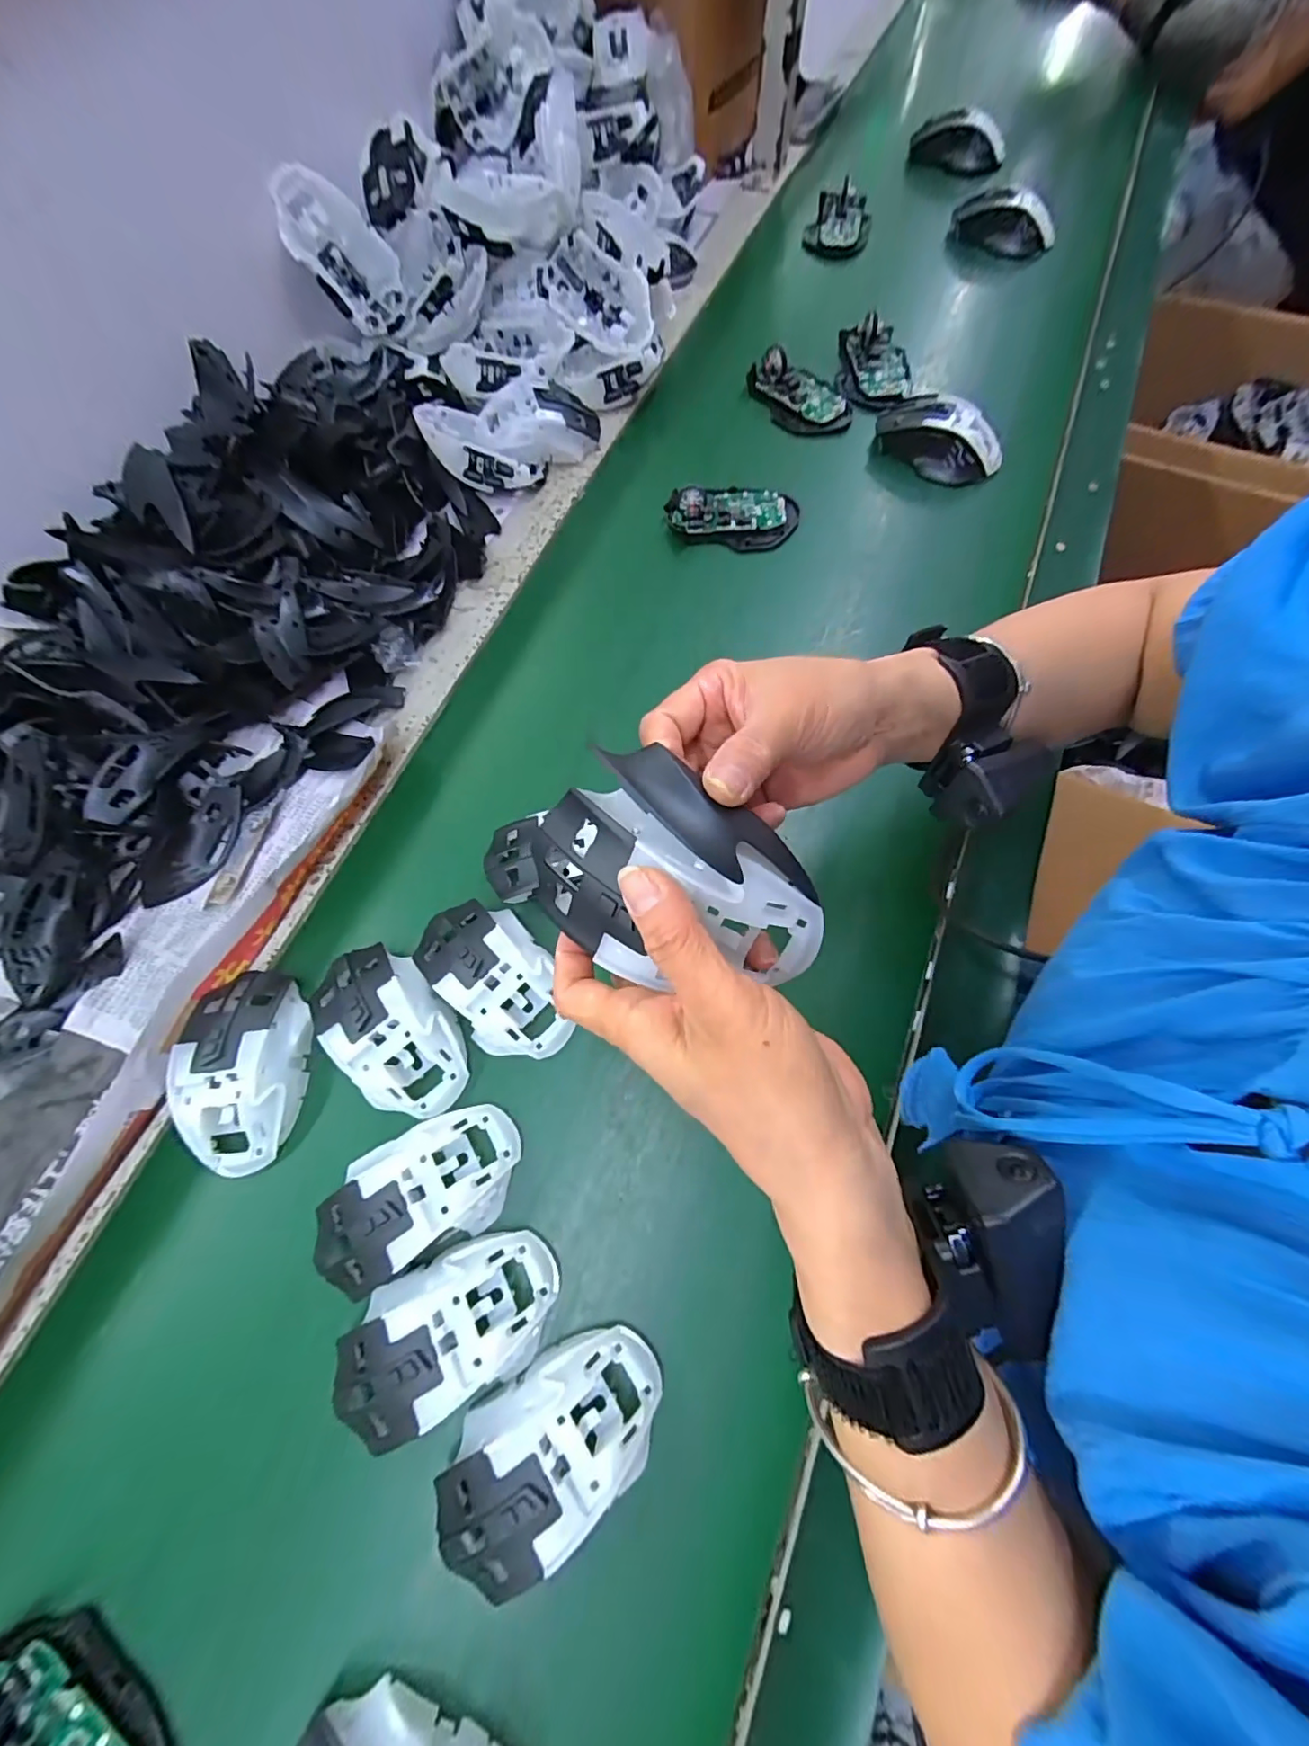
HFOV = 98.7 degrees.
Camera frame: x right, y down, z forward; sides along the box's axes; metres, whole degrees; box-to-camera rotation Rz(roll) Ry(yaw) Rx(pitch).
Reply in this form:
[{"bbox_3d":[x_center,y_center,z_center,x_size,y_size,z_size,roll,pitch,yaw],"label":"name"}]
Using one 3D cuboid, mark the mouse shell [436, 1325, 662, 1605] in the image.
[{"bbox_3d":[-0.053,0.274,0.272,0.112,0.041,0.070,-34,74,-11],"label":"mouse shell"}]

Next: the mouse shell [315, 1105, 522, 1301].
[{"bbox_3d":[-0.132,0.177,0.310,0.113,0.034,0.063,-23,72,-8],"label":"mouse shell"}]

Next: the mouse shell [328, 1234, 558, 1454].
[{"bbox_3d":[-0.107,0.236,0.288,0.116,0.036,0.070,-21,72,-7],"label":"mouse shell"}]

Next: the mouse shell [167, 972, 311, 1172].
[{"bbox_3d":[-0.251,0.118,0.341,0.073,0.035,0.117,-4,70,-1],"label":"mouse shell"}]

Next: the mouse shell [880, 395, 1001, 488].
[{"bbox_3d":[0.258,-0.395,0.510,0.112,0.043,0.053,31,73,10],"label":"mouse shell"}]

